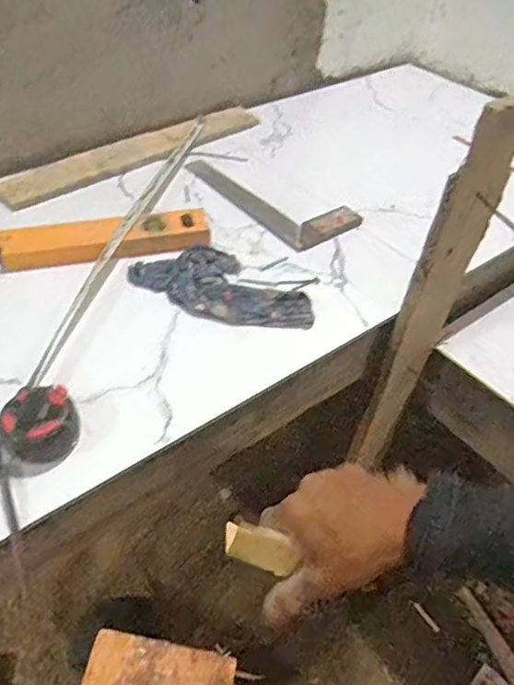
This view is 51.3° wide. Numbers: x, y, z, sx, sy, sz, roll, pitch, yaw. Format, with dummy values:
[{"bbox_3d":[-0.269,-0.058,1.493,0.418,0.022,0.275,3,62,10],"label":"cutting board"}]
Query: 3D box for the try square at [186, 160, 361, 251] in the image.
[{"bbox_3d":[0.012,-0.244,0.852,0.122,0.016,0.304,-30,55,-27],"label":"try square"}]

